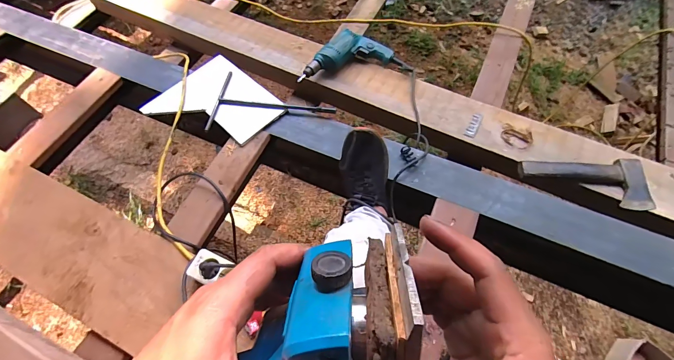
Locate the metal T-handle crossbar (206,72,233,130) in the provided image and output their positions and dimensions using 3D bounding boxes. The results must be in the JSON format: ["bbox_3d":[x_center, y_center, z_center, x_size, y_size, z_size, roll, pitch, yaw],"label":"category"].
[{"bbox_3d":[-0.306,-0.208,0.855,0.014,0.008,0.200,6,61,8],"label":"metal T-handle crossbar"}]

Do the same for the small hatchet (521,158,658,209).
[{"bbox_3d":[0.560,0.007,0.744,0.269,0.031,0.112,1,61,3],"label":"small hatchet"}]

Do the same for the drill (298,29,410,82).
[{"bbox_3d":[0.035,-0.366,0.955,0.315,0.061,0.139,-12,61,-4],"label":"drill"}]

